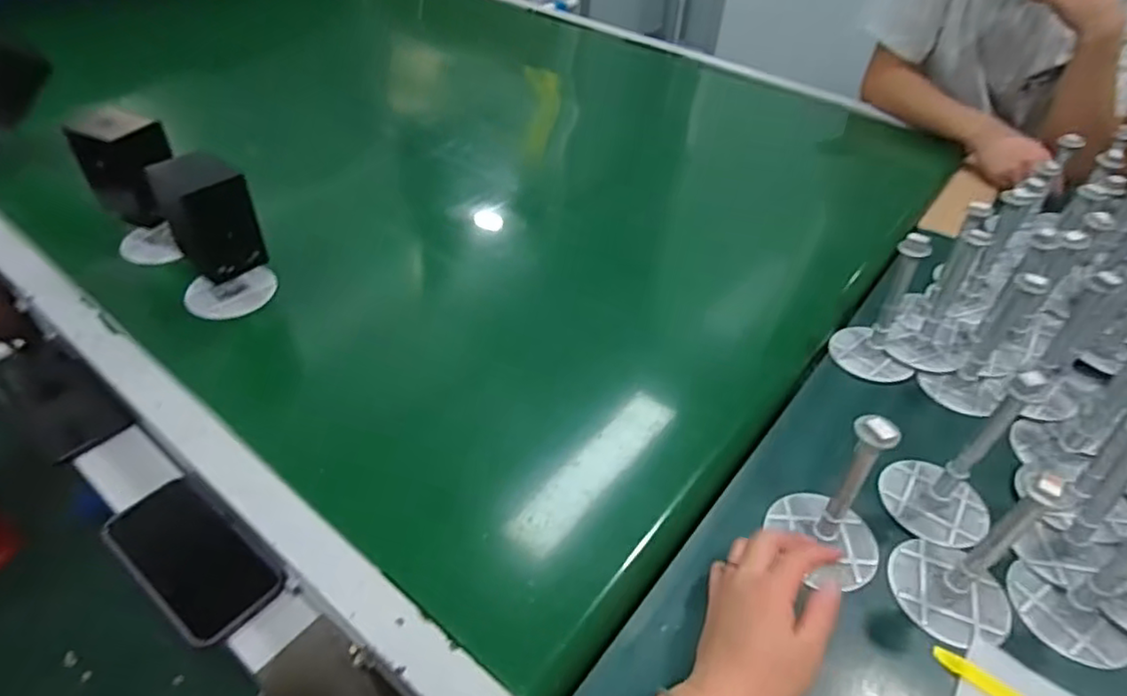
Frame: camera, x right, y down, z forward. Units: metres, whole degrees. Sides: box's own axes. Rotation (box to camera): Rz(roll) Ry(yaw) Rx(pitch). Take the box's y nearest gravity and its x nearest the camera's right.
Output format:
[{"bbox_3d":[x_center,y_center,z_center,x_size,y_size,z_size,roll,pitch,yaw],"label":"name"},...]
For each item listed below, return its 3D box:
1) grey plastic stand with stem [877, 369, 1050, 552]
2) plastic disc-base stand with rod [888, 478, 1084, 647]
[{"bbox_3d":[0.347,0.089,0.539,0.085,0.161,0.089,-33,54,-32],"label":"grey plastic stand with stem"},{"bbox_3d":[0.322,0.150,0.477,0.084,0.144,0.090,-22,49,-25],"label":"plastic disc-base stand with rod"}]

